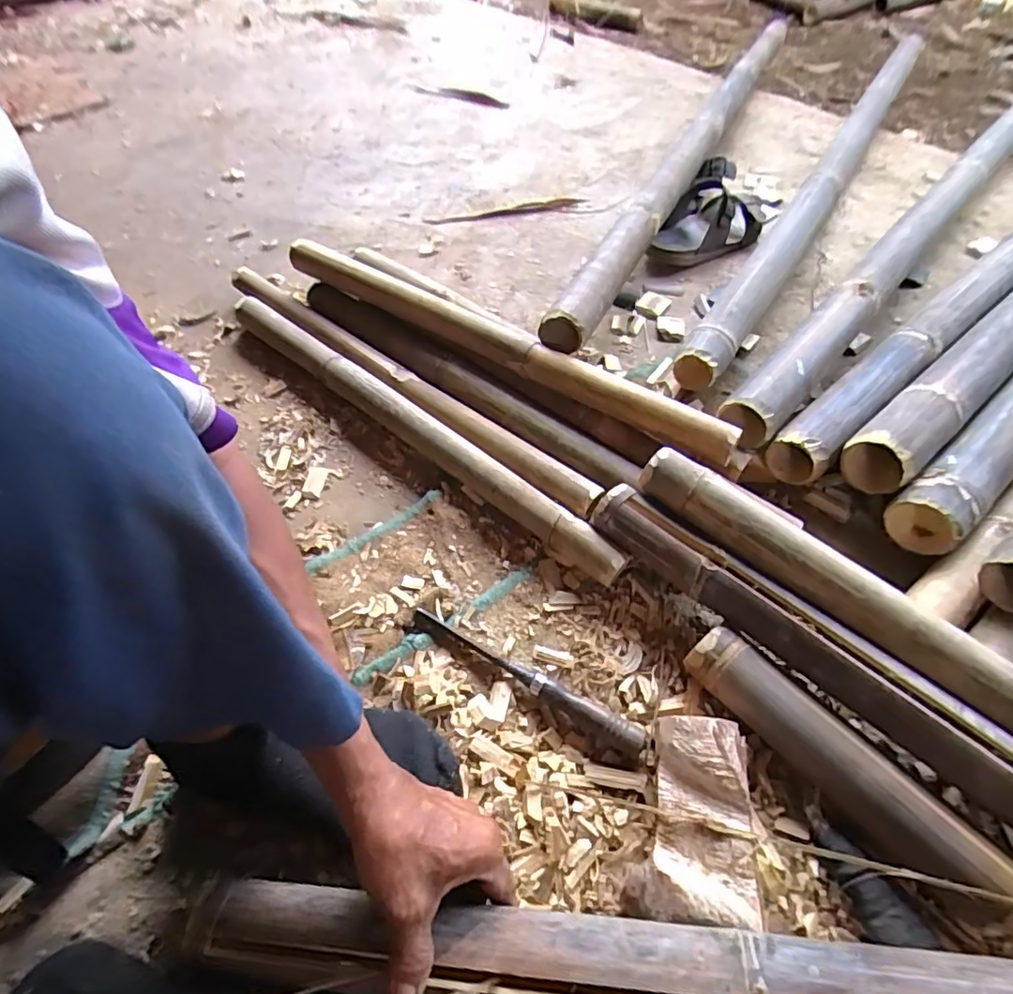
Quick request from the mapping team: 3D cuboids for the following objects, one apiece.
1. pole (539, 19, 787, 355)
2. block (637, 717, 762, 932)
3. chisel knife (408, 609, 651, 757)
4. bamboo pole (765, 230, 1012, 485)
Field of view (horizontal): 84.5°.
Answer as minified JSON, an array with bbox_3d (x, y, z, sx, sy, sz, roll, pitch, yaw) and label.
[{"bbox_3d":[0.363,-0.661,1.019,0.058,0.062,1.344,23,59,16],"label":"pole"},{"bbox_3d":[0.138,0.330,0.387,0.089,0.059,0.327,4,56,4],"label":"block"},{"bbox_3d":[0.014,0.168,0.521,0.246,0.020,0.023,24,59,17],"label":"chisel knife"},{"bbox_3d":[0.760,-0.355,0.832,1.169,0.059,0.064,-35,62,-21],"label":"bamboo pole"}]

